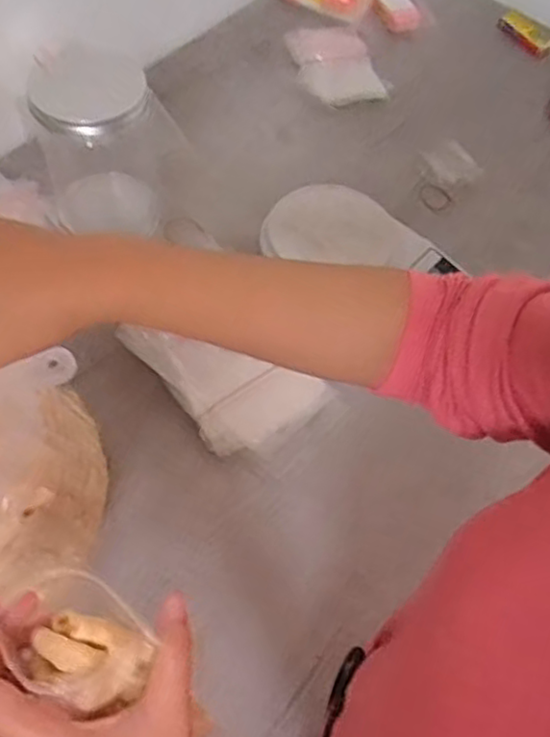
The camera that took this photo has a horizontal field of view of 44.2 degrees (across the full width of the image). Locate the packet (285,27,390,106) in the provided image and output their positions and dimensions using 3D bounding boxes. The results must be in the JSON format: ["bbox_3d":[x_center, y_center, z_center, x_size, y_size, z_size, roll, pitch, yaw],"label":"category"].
[{"bbox_3d":[0.081,-0.408,0.910,0.109,0.025,0.138,-14,61,-12],"label":"packet"}]

